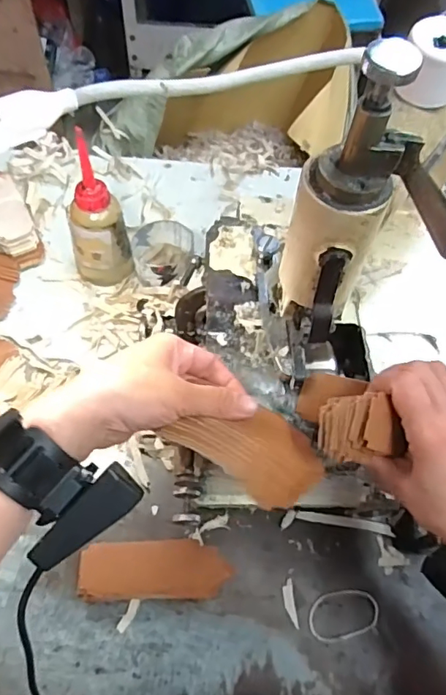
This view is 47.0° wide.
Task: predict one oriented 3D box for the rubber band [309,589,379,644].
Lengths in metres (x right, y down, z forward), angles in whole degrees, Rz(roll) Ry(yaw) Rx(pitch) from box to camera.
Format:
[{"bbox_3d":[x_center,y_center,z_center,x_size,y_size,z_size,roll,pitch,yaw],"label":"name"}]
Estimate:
[{"bbox_3d":[0.103,0.227,0.439,0.061,0.004,0.037,-11,62,-9],"label":"rubber band"}]

